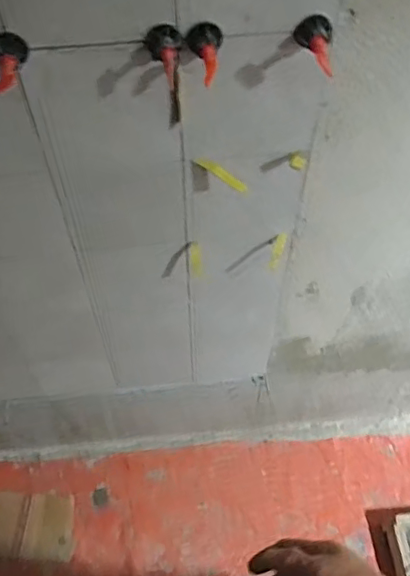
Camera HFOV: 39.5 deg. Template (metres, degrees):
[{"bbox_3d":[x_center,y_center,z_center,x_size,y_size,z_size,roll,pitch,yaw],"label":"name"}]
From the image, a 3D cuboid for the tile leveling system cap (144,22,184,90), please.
[{"bbox_3d":[-0.036,-0.210,0.523,0.033,0.050,0.032,-4,57,-2],"label":"tile leveling system cap"}]

